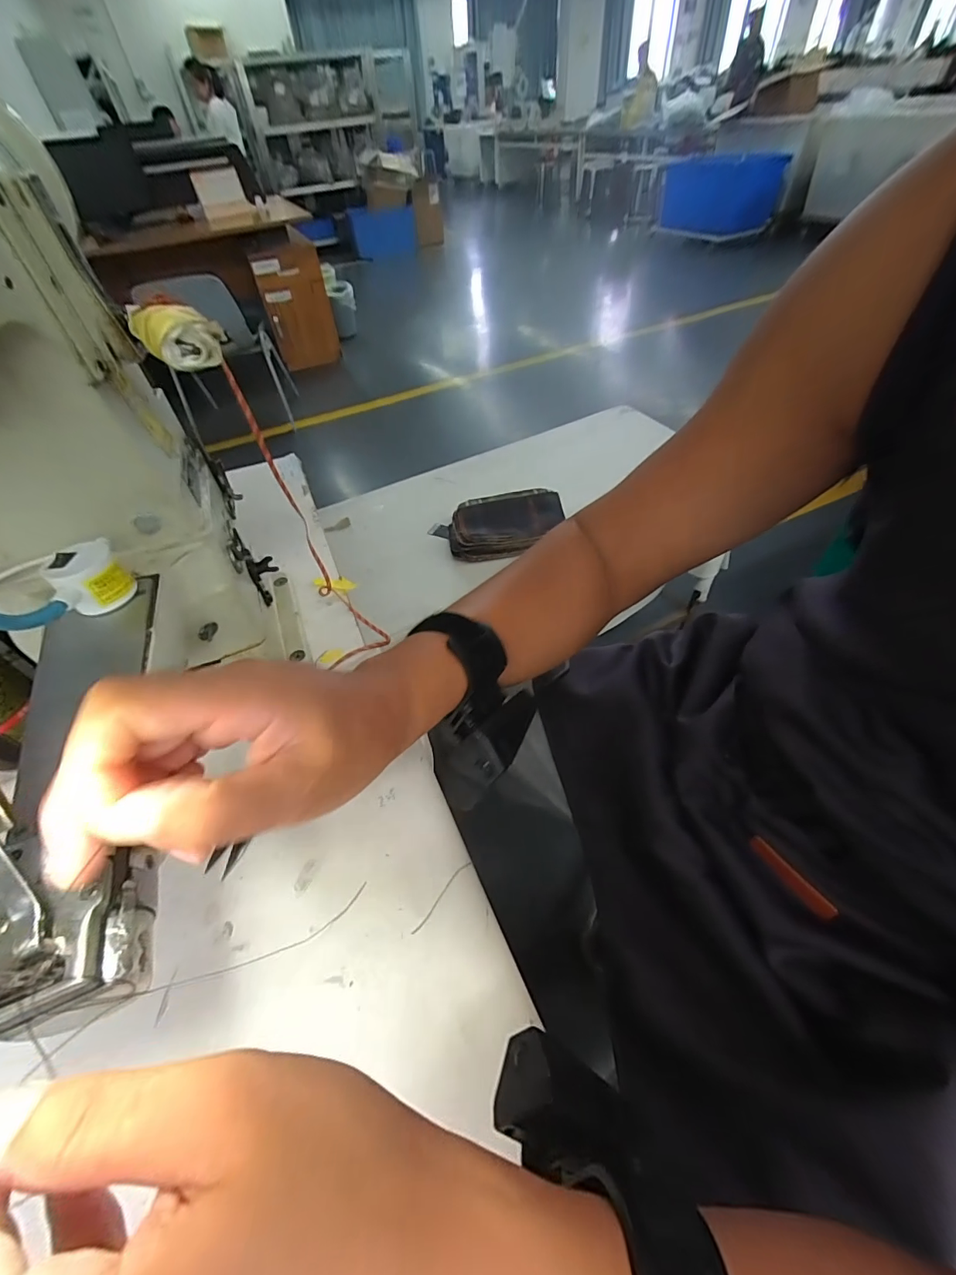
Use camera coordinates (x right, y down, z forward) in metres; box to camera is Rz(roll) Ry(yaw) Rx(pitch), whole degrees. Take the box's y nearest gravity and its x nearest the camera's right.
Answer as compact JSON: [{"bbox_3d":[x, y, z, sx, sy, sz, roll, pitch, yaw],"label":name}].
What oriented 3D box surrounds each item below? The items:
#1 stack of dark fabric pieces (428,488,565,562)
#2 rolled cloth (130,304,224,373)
[{"bbox_3d":[0.042,-0.210,0.884,0.253,0.066,0.137,-11,50,-4],"label":"stack of dark fabric pieces"},{"bbox_3d":[-0.180,-0.183,0.276,0.042,0.027,0.050,-31,54,-20],"label":"rolled cloth"}]

